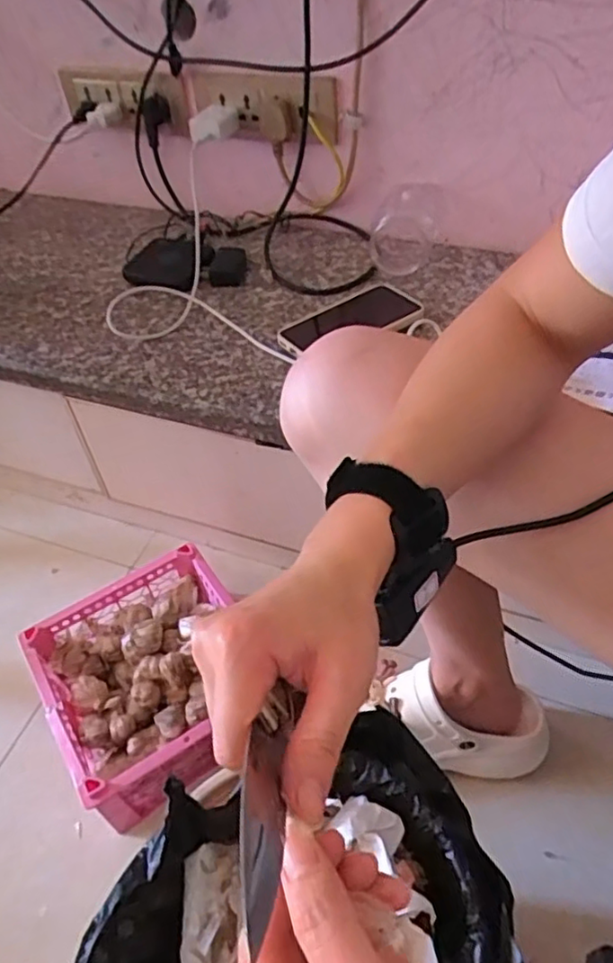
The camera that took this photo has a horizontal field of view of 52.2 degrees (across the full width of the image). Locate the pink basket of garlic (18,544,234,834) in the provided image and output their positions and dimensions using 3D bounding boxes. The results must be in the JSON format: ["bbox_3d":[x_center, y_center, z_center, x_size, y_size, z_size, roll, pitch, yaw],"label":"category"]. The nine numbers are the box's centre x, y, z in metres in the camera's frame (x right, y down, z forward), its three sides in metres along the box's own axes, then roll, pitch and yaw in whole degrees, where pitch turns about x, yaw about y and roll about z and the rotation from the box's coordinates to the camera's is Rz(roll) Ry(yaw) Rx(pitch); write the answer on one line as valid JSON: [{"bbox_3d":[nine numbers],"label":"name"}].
[{"bbox_3d":[-0.172,0.225,0.713,0.212,0.123,0.219,-27,51,-19],"label":"pink basket of garlic"}]

